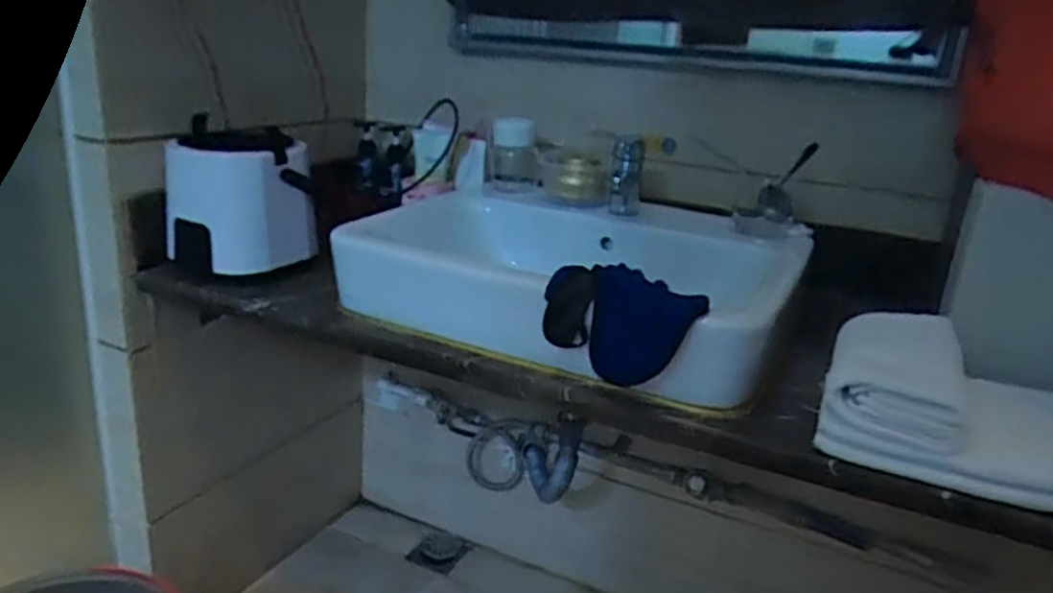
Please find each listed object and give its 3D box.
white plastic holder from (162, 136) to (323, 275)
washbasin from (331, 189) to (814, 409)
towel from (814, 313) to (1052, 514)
[{"bbox_3d":[-0.388,-0.132,1.022,0.141,0.168,0.155,21,24,38],"label":"white plastic holder"},{"bbox_3d":[0.062,-0.039,1.022,0.573,0.121,0.443,13,21,22],"label":"washbasin"},{"bbox_3d":[0.423,0.103,0.719,0.247,0.090,0.186,12,20,20],"label":"towel"}]

